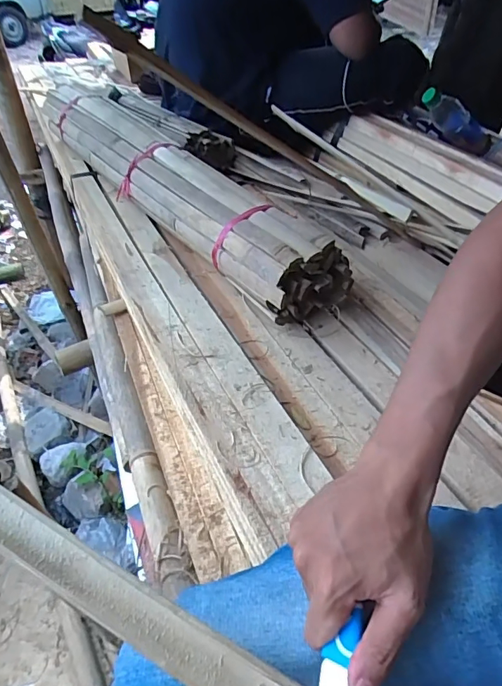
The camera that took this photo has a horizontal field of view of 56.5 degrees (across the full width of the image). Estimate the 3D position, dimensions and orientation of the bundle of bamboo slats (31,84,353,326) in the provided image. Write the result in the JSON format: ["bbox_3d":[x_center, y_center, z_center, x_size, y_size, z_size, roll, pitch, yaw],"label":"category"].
[{"bbox_3d":[-0.207,-0.325,0.934,0.129,0.138,0.949,-29,47,-27],"label":"bundle of bamboo slats"}]

